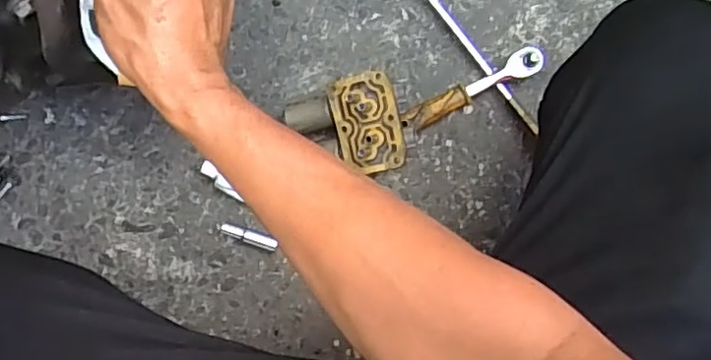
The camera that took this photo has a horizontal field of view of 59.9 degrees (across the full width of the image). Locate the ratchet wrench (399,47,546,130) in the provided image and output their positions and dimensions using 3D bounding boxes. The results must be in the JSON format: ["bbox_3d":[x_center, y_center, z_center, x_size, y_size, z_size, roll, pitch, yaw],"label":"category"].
[{"bbox_3d":[0.129,-0.099,0.691,0.166,0.035,0.029,-29,92,-2],"label":"ratchet wrench"}]

